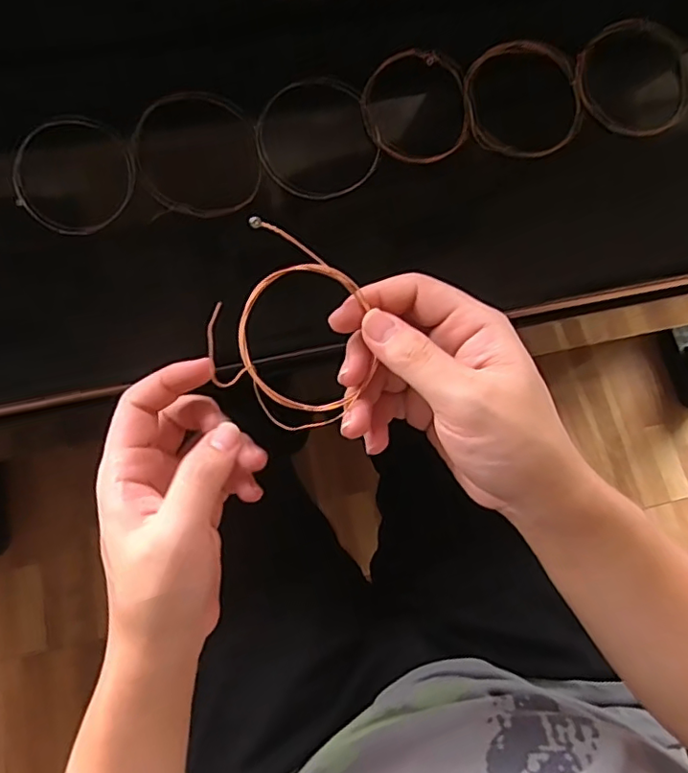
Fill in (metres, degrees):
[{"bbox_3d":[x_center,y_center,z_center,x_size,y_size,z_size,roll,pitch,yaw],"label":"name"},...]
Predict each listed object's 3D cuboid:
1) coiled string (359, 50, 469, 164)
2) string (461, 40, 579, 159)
[{"bbox_3d":[0.044,-0.166,0.340,0.068,0.009,0.068,0,85,-5],"label":"coiled string"},{"bbox_3d":[0.110,-0.175,0.346,0.072,0.011,0.074,0,85,-3],"label":"string"}]

